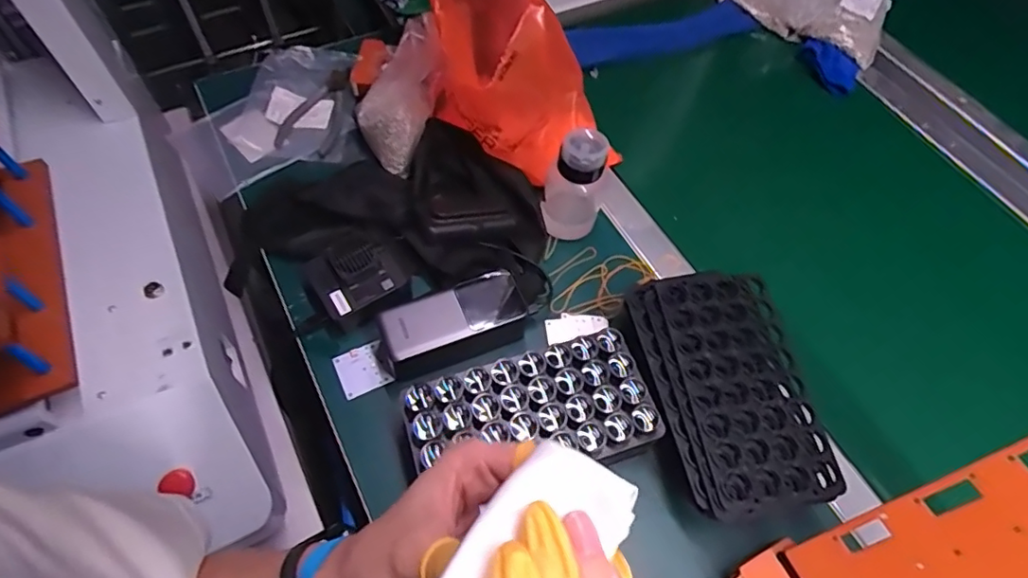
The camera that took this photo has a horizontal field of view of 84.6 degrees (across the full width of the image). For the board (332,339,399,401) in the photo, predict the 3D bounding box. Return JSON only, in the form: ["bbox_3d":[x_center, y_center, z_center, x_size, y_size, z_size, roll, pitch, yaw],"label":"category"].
[{"bbox_3d":[-0.140,0.075,0.525,0.047,0.005,0.044,-24,65,-16],"label":"board"}]

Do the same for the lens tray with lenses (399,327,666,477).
[{"bbox_3d":[0.014,0.100,0.455,0.193,0.025,0.097,-15,62,-12],"label":"lens tray with lenses"}]

